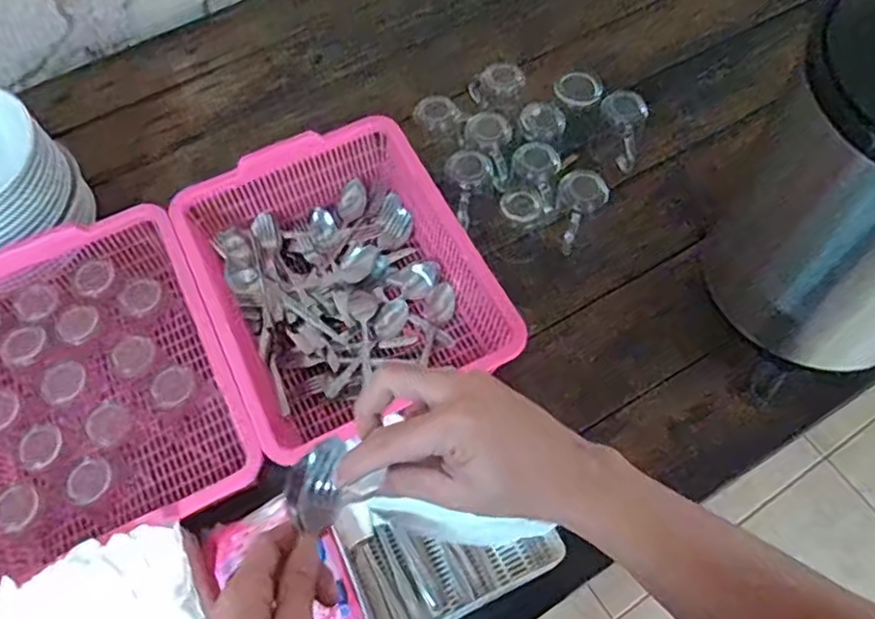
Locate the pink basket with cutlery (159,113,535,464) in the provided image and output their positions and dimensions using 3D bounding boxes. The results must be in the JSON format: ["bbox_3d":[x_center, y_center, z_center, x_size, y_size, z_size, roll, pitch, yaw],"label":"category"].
[{"bbox_3d":[-0.119,-0.030,0.843,0.304,0.127,0.367,-25,64,-11],"label":"pink basket with cutlery"}]

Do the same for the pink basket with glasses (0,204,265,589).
[{"bbox_3d":[-0.393,0.094,0.777,0.302,0.111,0.386,-25,64,-11],"label":"pink basket with glasses"}]

